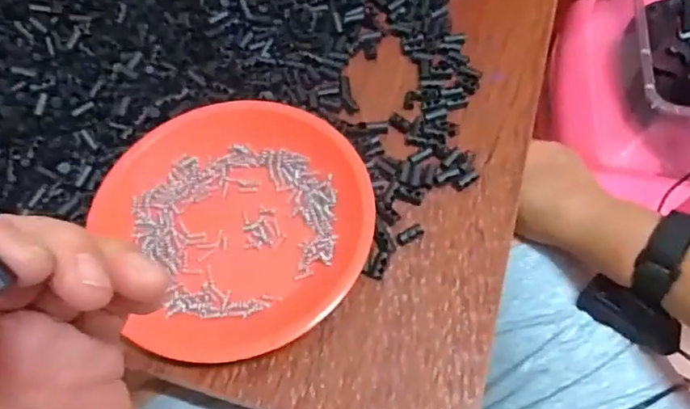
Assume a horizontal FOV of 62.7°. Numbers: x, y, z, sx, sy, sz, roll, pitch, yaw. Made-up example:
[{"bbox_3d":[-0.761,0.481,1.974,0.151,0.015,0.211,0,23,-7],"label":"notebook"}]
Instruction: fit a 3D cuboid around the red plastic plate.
[{"bbox_3d":[-0.075,0.005,0.398,0.176,0.024,0.190,-2,61,3],"label":"red plastic plate"}]

